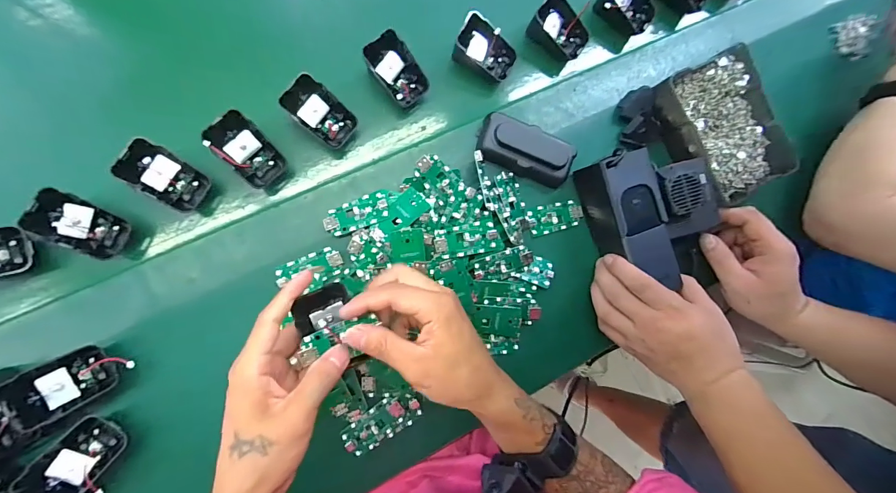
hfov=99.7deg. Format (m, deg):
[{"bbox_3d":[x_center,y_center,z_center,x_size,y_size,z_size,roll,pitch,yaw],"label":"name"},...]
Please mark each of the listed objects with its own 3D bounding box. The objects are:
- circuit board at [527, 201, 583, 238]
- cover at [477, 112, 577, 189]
[{"bbox_3d":[0.122,-0.033,0.424,0.063,0.005,0.031,-15,87,-10],"label":"circuit board"},{"bbox_3d":[0.086,-0.104,0.410,0.105,0.027,0.055,16,82,-7],"label":"cover"}]

